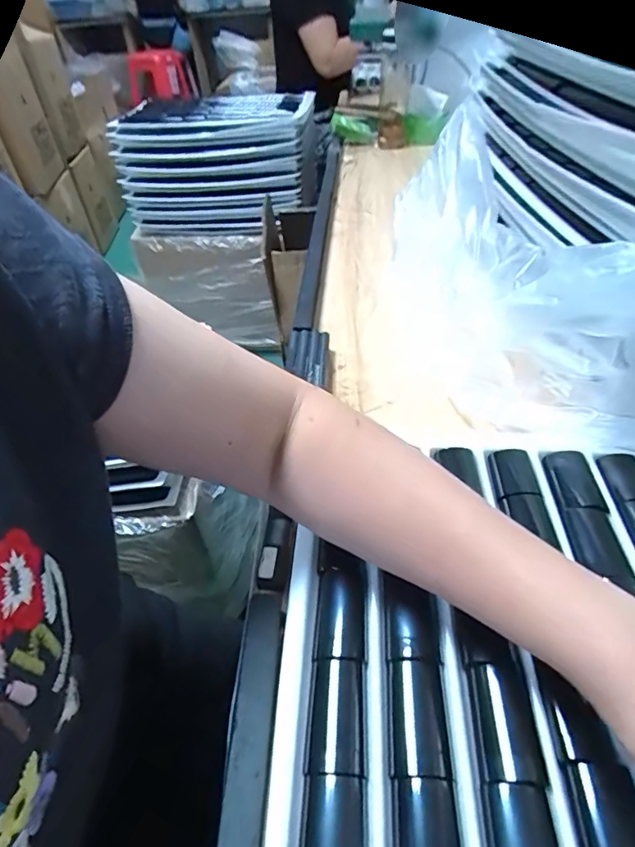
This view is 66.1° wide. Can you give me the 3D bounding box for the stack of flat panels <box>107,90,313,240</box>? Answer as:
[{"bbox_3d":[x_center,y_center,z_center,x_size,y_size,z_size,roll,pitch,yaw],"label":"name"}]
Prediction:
[{"bbox_3d":[-0.262,-0.763,1.422,0.504,0.291,0.384,6,45,12],"label":"stack of flat panels"}]

